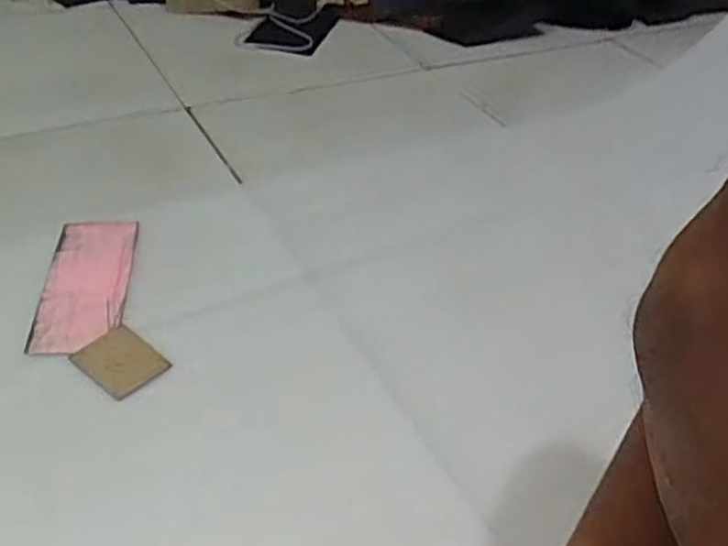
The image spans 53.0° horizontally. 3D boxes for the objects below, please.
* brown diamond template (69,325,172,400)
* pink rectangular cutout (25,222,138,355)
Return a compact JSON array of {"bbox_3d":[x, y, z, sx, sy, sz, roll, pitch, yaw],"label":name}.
[{"bbox_3d":[-0.210,0.076,0.627,0.065,0.006,0.054,34,49,18],"label":"brown diamond template"},{"bbox_3d":[-0.265,0.005,0.698,0.075,0.011,0.182,1,40,-7],"label":"pink rectangular cutout"}]

